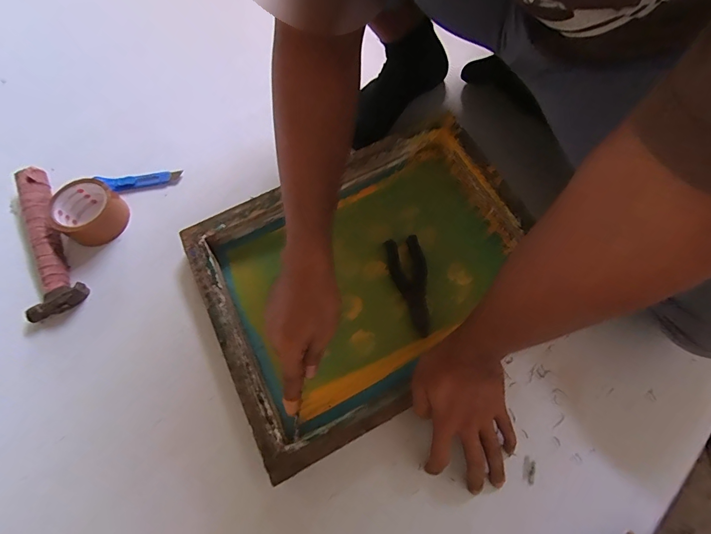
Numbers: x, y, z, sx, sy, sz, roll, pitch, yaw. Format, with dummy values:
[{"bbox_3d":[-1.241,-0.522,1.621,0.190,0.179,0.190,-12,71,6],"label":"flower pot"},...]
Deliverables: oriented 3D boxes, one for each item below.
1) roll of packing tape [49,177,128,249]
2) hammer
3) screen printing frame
[{"bbox_3d":[-0.410,-0.083,0.574,0.095,0.042,0.095,0,67,0],"label":"roll of packing tape"},{"bbox_3d":[-0.487,-0.041,0.571,0.079,0.033,0.256,-28,69,-11],"label":"hammer"},{"bbox_3d":[0.019,0.012,0.527,0.460,0.050,0.352,-25,70,-8],"label":"screen printing frame"}]

